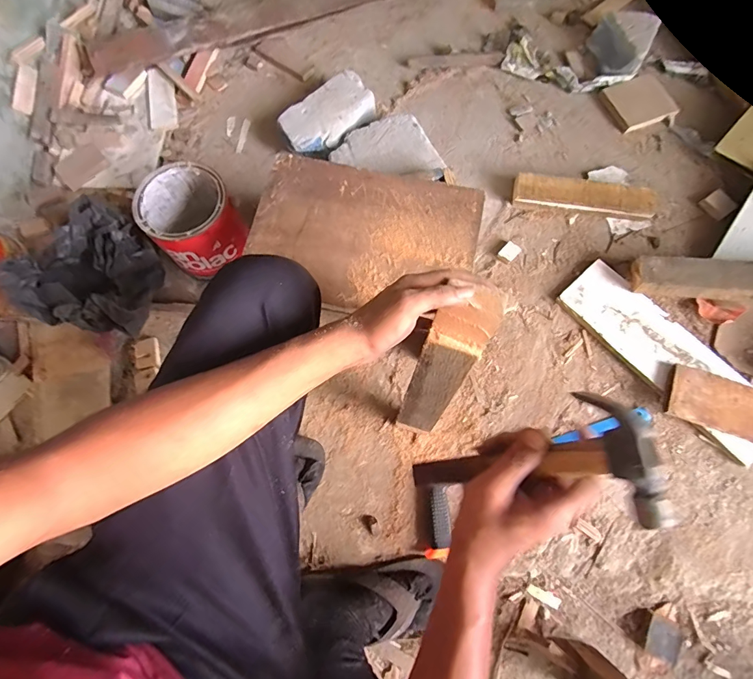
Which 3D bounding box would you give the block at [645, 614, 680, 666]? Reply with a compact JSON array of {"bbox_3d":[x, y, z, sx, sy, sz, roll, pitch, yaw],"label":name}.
[{"bbox_3d":[0.457,0.476,0.639,0.050,0.011,0.058,25,75,8],"label":"block"}]

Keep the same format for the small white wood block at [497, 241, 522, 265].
[{"bbox_3d":[0.259,-0.169,0.784,0.031,0.014,0.040,40,78,12],"label":"small white wood block"}]

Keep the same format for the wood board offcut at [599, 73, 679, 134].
[{"bbox_3d":[0.569,-0.515,0.873,0.131,0.022,0.112,-19,74,-5],"label":"wood board offcut"}]

